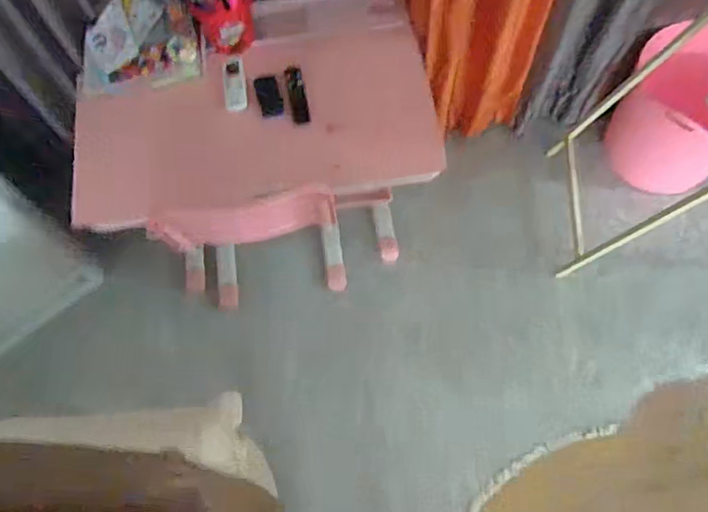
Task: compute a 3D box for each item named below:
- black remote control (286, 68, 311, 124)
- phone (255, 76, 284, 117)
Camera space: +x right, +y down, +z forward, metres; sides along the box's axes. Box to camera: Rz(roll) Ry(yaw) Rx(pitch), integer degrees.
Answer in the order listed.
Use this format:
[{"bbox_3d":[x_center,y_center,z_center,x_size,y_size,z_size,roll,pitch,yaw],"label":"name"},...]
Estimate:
[{"bbox_3d":[-0.126,-0.362,1.214,0.038,0.013,0.134,-12,73,2],"label":"black remote control"},{"bbox_3d":[-0.190,-0.357,1.210,0.049,0.004,0.092,-14,85,-9],"label":"phone"}]

